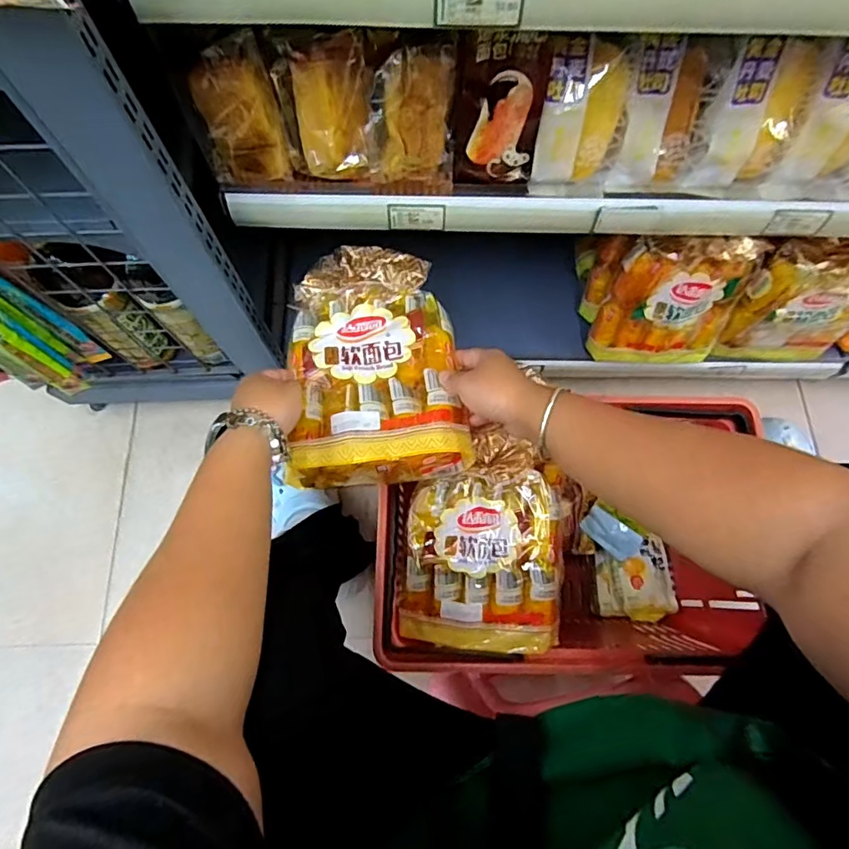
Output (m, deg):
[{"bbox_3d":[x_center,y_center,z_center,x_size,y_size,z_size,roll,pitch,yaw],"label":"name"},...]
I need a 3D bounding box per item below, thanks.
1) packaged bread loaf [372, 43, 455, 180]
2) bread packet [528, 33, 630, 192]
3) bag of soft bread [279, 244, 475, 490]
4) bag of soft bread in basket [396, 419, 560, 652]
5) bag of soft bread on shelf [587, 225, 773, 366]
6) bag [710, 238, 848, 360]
[{"bbox_3d":[-0.009,-0.294,0.494,0.079,0.116,0.045,11,61,3],"label":"packaged bread loaf"},{"bbox_3d":[0.151,-0.295,0.510,0.083,0.138,0.042,-5,47,-5],"label":"bread packet"},{"bbox_3d":[-0.056,-0.074,0.557,0.172,0.072,0.266,-6,73,-3],"label":"bag of soft bread"},{"bbox_3d":[0.064,0.142,0.606,0.181,0.074,0.249,1,73,-1],"label":"bag of soft bread in basket"},{"bbox_3d":[0.344,-0.164,0.701,0.190,0.232,0.081,6,73,1],"label":"bag of soft bread on shelf"},{"bbox_3d":[0.538,-0.172,0.721,0.210,0.227,0.075,3,73,0],"label":"bag"}]

